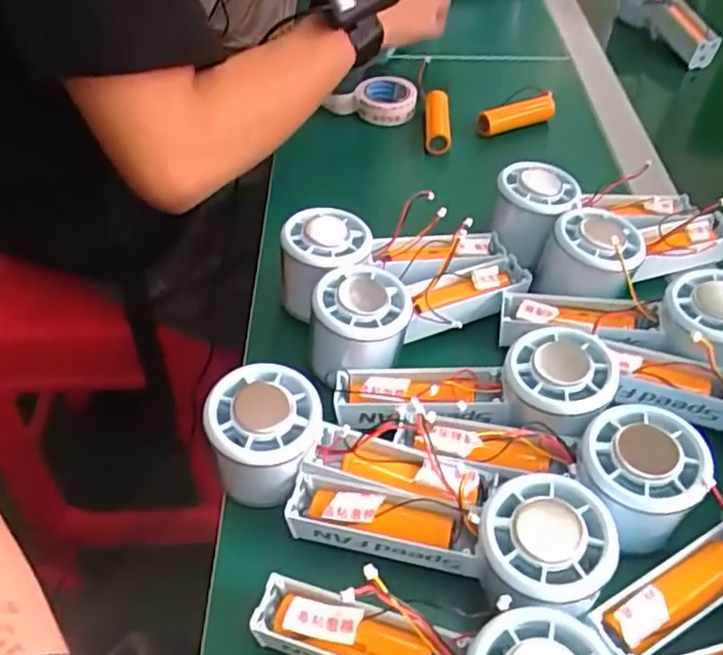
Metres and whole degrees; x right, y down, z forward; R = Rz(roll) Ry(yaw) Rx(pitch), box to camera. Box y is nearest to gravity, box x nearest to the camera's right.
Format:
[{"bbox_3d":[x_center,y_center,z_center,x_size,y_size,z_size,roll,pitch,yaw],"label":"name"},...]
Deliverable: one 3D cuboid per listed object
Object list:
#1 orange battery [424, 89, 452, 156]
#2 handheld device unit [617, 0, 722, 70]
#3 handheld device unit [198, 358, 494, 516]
[{"bbox_3d":[0.068,-0.185,0.581,0.022,0.025,0.075,3,48,1],"label":"orange battery"},{"bbox_3d":[0.355,-0.354,0.742,0.149,0.070,0.045,27,41,-28],"label":"handheld device unit"},{"bbox_3d":[-0.011,0.070,0.345,0.143,0.054,0.051,17,48,-4],"label":"handheld device unit"}]

